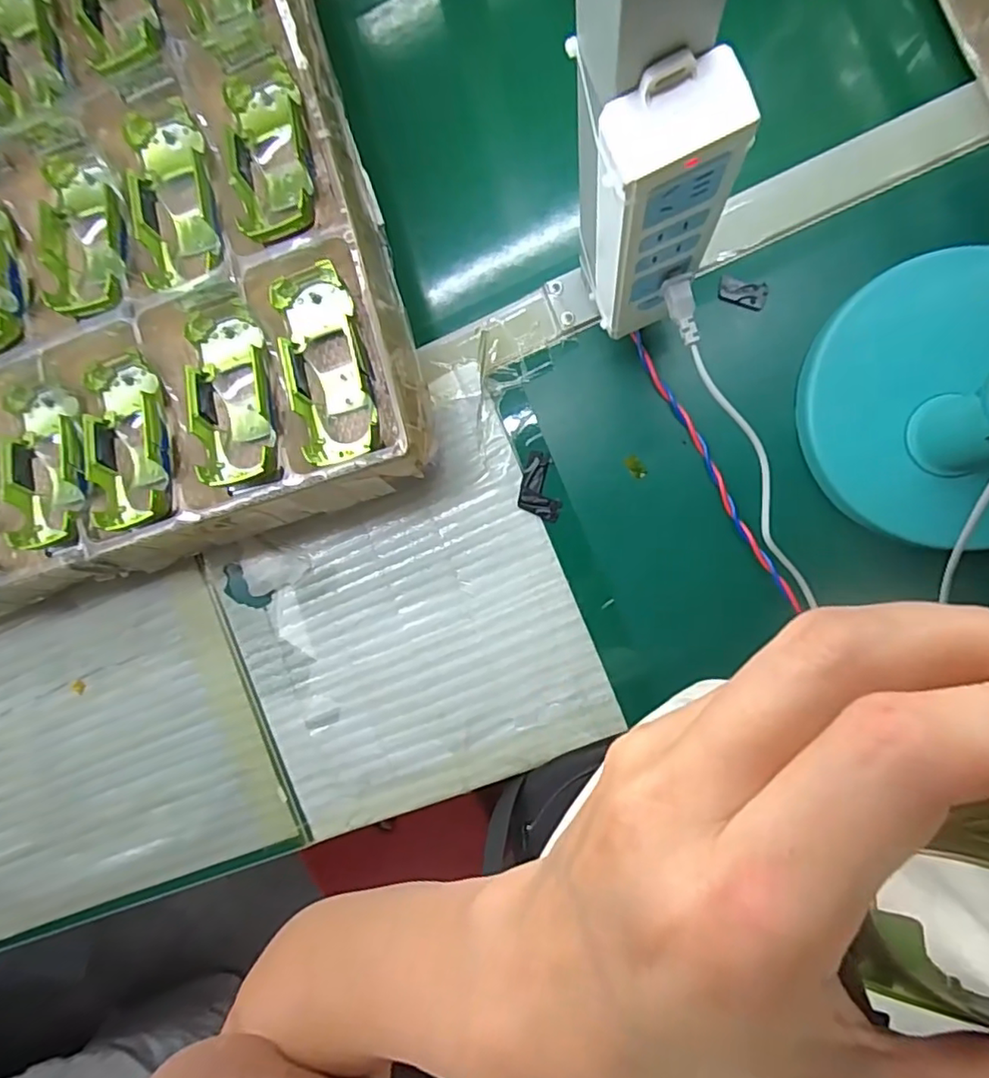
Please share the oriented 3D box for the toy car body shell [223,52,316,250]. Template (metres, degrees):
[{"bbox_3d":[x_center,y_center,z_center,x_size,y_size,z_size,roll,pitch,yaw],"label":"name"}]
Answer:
[{"bbox_3d":[-0.151,-0.265,0.418,0.062,0.043,0.135,-14,77,8],"label":"toy car body shell"}]

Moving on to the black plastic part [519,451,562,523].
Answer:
[{"bbox_3d":[0.037,-0.041,0.460,0.032,0.004,0.051,9,92,8],"label":"black plastic part"}]

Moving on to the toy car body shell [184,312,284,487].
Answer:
[{"bbox_3d":[-0.181,-0.099,0.427,0.060,0.041,0.133,-18,75,8],"label":"toy car body shell"}]

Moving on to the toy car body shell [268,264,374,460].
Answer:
[{"bbox_3d":[-0.114,-0.118,0.406,0.053,0.033,0.129,-14,89,8],"label":"toy car body shell"}]

